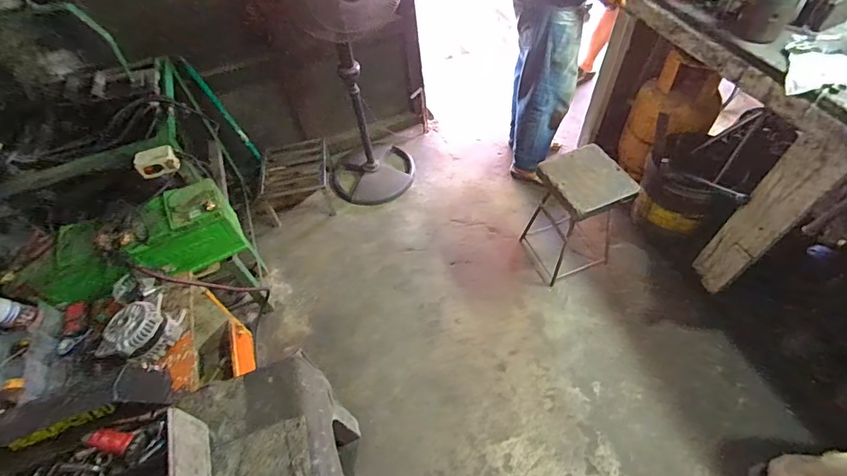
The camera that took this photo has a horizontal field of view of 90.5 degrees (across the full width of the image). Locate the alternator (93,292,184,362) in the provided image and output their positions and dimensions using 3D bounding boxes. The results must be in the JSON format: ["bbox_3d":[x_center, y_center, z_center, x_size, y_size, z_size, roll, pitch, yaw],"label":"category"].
[{"bbox_3d":[-0.734,0.243,1.100,0.124,0.114,0.169,5,55,9],"label":"alternator"}]

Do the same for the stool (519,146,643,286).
[{"bbox_3d":[0.565,-0.066,1.570,0.261,0.503,0.250,-22,55,-10],"label":"stool"}]

